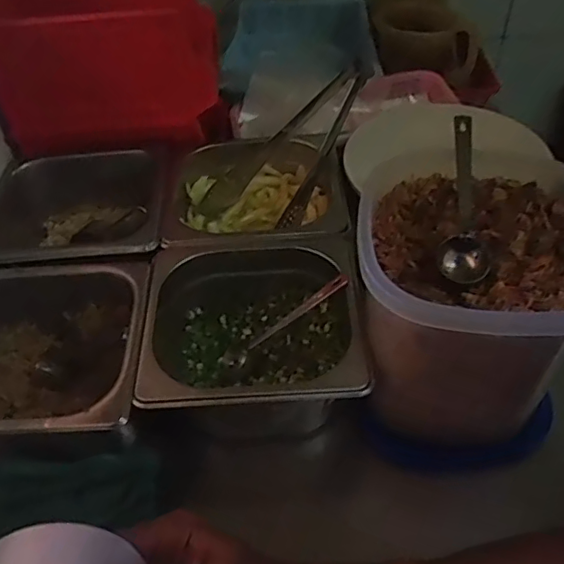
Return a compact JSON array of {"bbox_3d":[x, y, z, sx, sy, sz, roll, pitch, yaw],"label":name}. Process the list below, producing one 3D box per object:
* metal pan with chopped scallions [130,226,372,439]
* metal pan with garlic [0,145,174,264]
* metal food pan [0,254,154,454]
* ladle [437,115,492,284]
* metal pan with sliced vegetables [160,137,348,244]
[{"bbox_3d":[-0.025,0.047,0.484,0.161,0.085,0.157,-4,48,-1],"label":"metal pan with chopped scallions"},{"bbox_3d":[-0.200,-0.060,0.586,0.174,0.081,0.160,-1,48,2],"label":"metal pan with garlic"},{"bbox_3d":[-0.190,0.067,0.476,0.169,0.102,0.164,-3,48,-1],"label":"metal food pan"},{"bbox_3d":[0.135,-0.058,0.426,0.033,0.036,0.137,5,62,7],"label":"ladle"},{"bbox_3d":[-0.028,-0.080,0.583,0.174,0.061,0.151,-2,48,1],"label":"metal pan with sliced vegetables"}]

